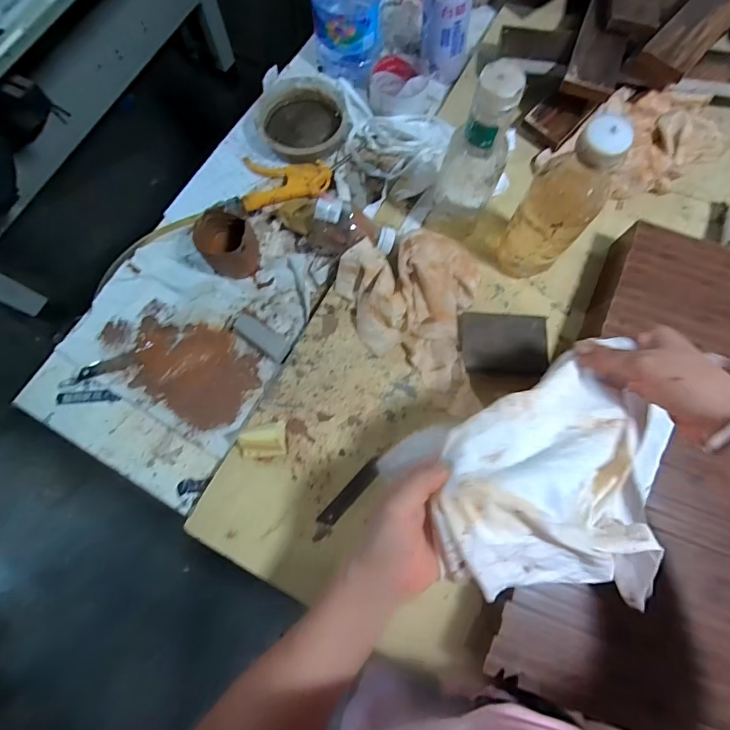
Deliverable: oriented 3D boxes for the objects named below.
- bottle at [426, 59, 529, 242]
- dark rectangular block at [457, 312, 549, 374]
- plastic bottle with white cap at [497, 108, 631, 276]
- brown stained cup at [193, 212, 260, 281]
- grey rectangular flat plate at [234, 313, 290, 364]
[{"bbox_3d":[0.118,-0.208,0.442,0.071,0.204,0.062,21,77,5],"label":"bottle"},{"bbox_3d":[0.162,-0.022,0.483,0.100,0.031,0.072,4,76,1],"label":"dark rectangular block"},{"bbox_3d":[0.202,-0.167,0.430,0.078,0.209,0.069,40,79,10],"label":"plastic bottle with white cap"},{"bbox_3d":[-0.166,-0.148,0.499,0.064,0.066,0.070,0,76,0],"label":"brown stained cup"},{"bbox_3d":[-0.124,-0.034,0.489,0.079,0.010,0.026,36,79,8],"label":"grey rectangular flat plate"}]

